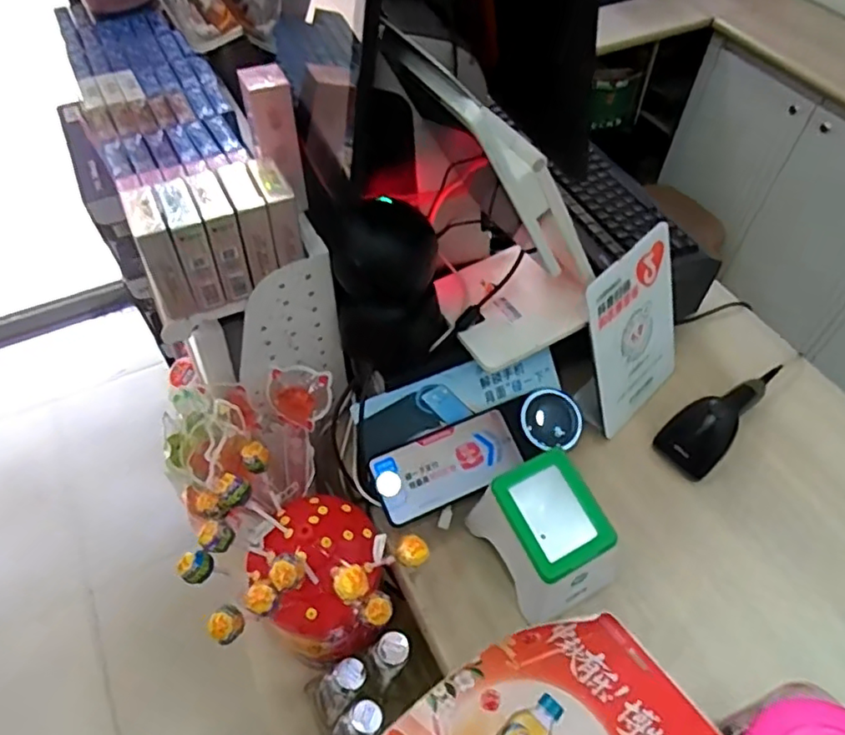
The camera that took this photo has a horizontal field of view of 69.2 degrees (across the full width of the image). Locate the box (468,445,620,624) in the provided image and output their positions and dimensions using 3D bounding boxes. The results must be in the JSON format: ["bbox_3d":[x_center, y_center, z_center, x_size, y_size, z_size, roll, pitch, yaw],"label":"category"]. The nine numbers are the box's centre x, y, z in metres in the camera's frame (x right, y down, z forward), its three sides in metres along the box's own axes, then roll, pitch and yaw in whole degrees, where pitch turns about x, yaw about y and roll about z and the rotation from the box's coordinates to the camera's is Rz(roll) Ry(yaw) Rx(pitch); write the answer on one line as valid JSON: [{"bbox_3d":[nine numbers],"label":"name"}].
[{"bbox_3d":[0.122,0.156,0.586,0.109,0.099,0.118,-22,56,-17],"label":"box"}]

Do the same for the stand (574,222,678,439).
[{"bbox_3d":[0.240,-0.038,0.686,0.091,0.183,0.152,37,60,24],"label":"stand"}]

